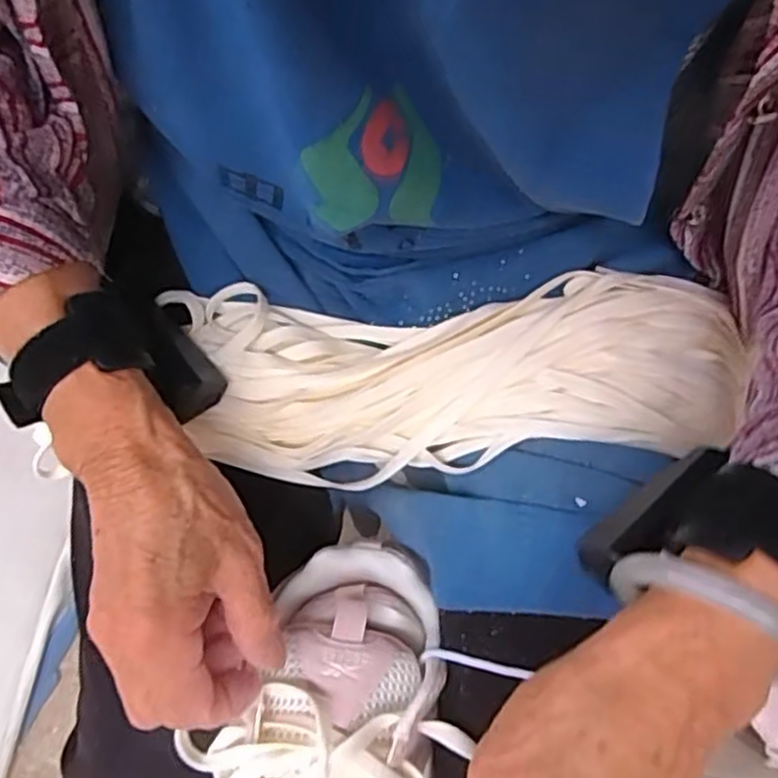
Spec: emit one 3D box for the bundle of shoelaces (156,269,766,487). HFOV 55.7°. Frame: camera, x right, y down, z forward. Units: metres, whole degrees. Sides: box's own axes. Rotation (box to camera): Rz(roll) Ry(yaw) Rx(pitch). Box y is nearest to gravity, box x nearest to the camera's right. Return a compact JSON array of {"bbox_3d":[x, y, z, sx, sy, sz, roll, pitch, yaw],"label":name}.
[{"bbox_3d":[0.034,-0.006,0.374,0.283,0.054,0.092,-1,70,-4],"label":"bundle of shoelaces"}]

